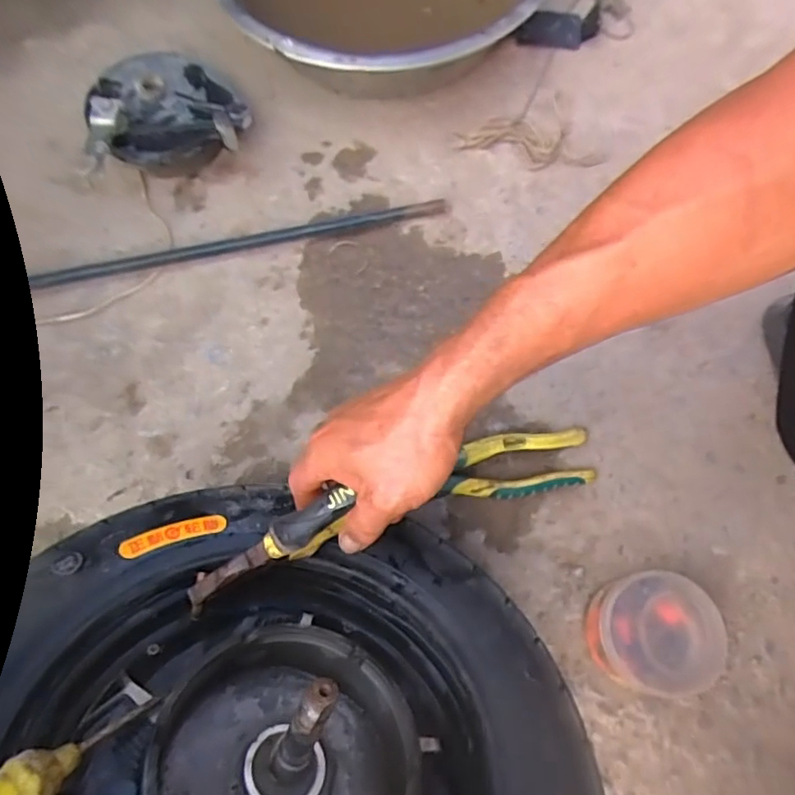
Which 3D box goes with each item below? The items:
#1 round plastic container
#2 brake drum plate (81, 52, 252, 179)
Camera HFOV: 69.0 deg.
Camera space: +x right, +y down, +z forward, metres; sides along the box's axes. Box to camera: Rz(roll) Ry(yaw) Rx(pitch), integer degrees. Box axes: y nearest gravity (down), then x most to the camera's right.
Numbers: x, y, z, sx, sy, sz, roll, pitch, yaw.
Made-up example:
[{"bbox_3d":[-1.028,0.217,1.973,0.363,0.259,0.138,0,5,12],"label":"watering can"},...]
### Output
[{"bbox_3d":[0.190,0.176,0.438,0.080,0.065,0.078,0,70,0],"label":"round plastic container"},{"bbox_3d":[-0.255,-0.305,0.615,0.159,0.076,0.165,0,70,0],"label":"brake drum plate"}]

